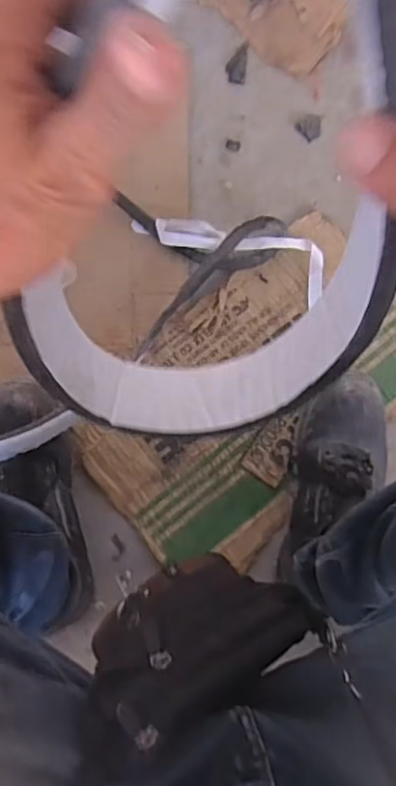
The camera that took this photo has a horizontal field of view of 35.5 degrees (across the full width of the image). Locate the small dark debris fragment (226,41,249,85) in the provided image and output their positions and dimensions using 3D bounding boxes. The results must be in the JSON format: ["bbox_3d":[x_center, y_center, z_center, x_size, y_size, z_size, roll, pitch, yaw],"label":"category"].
[{"bbox_3d":[0.052,-0.435,0.812,0.027,0.004,0.055,5,87,-2],"label":"small dark debris fragment"}]

